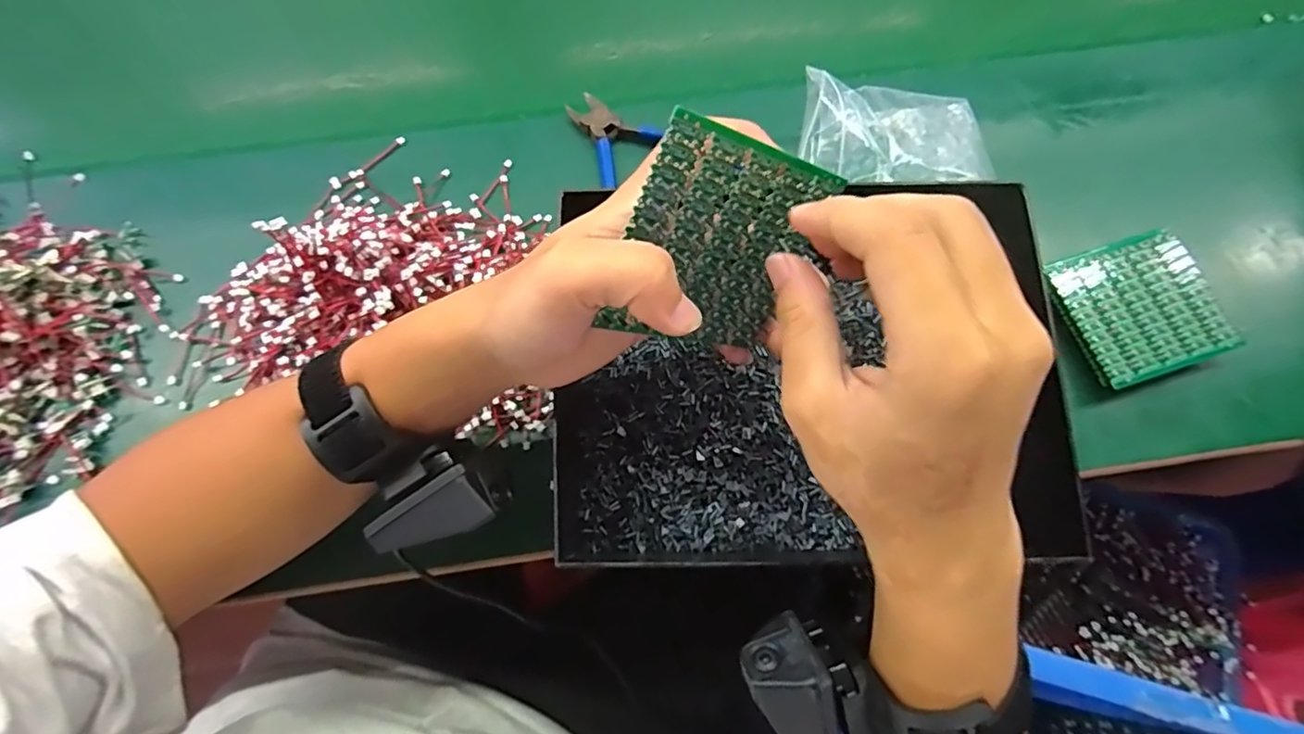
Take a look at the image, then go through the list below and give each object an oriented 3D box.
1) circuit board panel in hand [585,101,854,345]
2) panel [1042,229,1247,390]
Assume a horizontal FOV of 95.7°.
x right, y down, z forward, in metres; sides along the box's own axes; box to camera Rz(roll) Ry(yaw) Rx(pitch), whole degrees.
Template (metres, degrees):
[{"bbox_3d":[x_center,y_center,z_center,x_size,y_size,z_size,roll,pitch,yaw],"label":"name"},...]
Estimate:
[{"bbox_3d":[0.030,-0.044,0.231,0.086,0.081,0.004,7,33,-36],"label":"circuit board panel in hand"},{"bbox_3d":[0.298,-0.037,0.360,0.090,0.008,0.083,-18,75,-4],"label":"panel"}]

